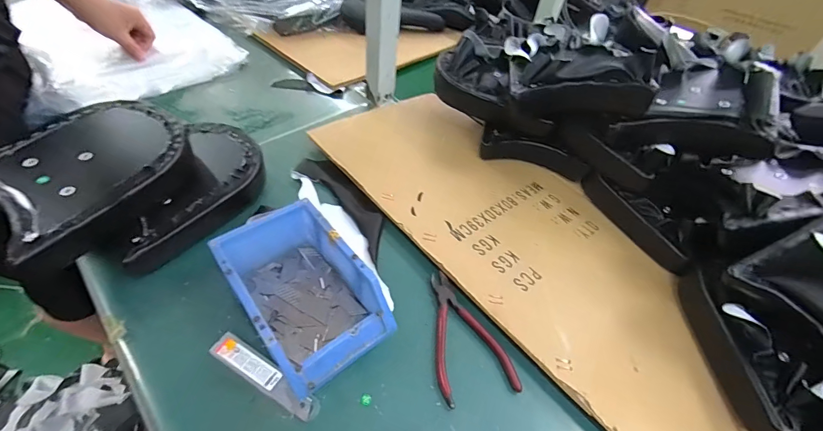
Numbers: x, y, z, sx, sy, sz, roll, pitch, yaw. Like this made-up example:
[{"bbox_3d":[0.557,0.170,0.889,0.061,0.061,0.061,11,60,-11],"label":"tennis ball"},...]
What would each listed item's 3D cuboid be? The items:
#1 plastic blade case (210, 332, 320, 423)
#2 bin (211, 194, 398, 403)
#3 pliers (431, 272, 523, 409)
[{"bbox_3d":[-0.146,0.160,0.379,0.125,0.012,0.026,26,51,16],"label":"plastic blade case"},{"bbox_3d":[-0.116,0.080,0.410,0.117,0.072,0.184,-30,60,-26],"label":"bin"},{"bbox_3d":[0.055,0.130,0.429,0.081,0.012,0.148,-9,50,-15],"label":"pliers"}]

